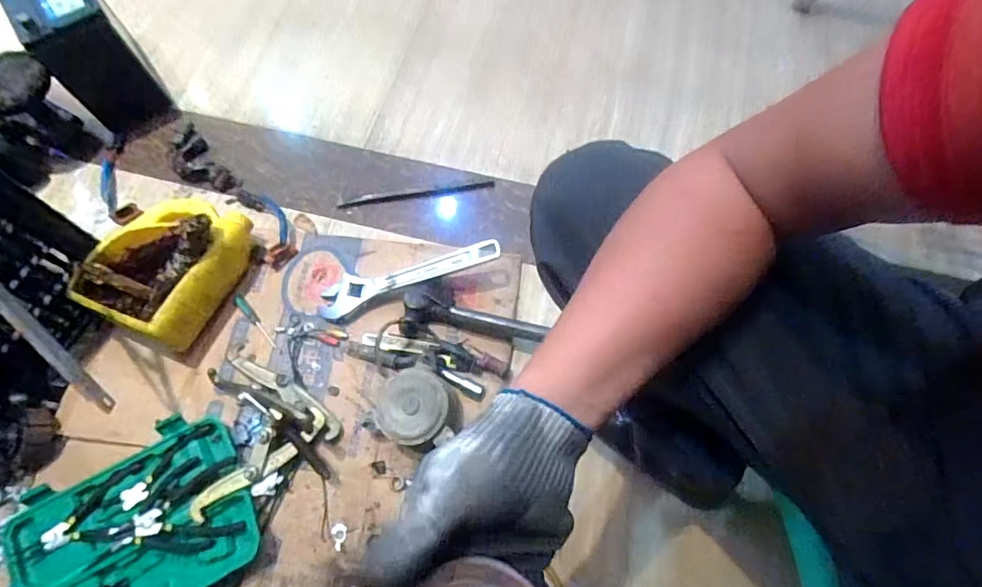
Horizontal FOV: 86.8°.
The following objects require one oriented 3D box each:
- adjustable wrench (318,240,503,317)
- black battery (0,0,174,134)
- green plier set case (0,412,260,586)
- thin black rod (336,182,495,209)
[{"bbox_3d":[-0.125,-0.027,0.777,0.282,0.018,0.054,-18,69,6],"label":"adjustable wrench"},{"bbox_3d":[-0.675,-0.421,0.861,0.121,0.195,0.220,-36,72,-13],"label":"black battery"},{"bbox_3d":[-0.457,0.306,0.660,0.284,0.048,0.214,-28,71,-11],"label":"green plier set case"},{"bbox_3d":[-0.124,-0.165,0.876,0.261,0.008,0.015,-10,68,-4],"label":"thin black rod"}]

